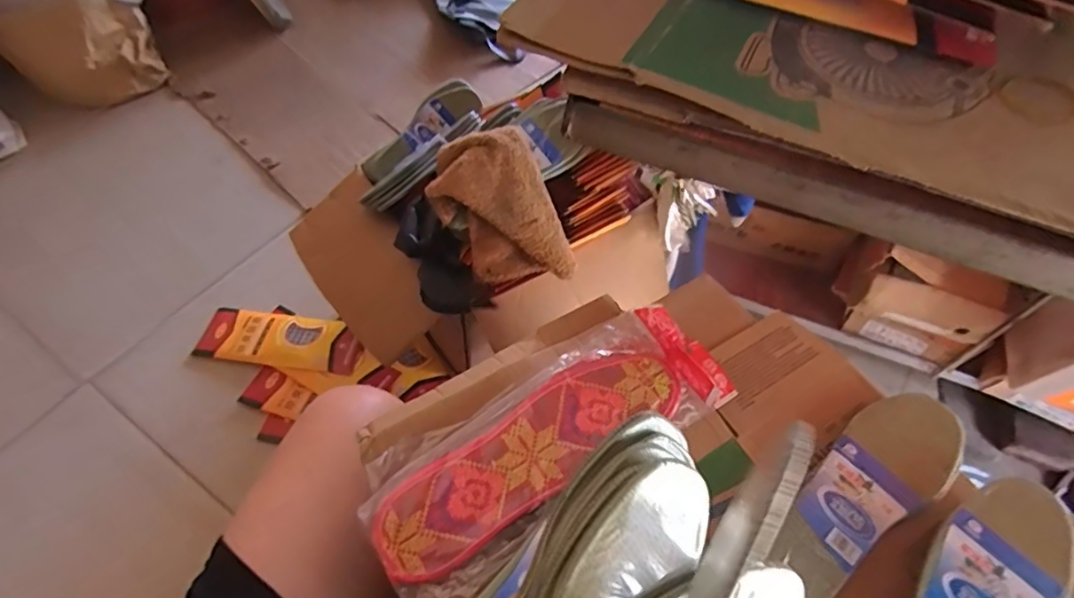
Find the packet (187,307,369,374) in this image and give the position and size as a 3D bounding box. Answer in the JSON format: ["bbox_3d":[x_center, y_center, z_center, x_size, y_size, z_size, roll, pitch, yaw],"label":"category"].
[{"bbox_3d":[-0.461,0.076,1.026,0.285,0.018,0.099,8,57,2],"label":"packet"}]

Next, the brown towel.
[{"bbox_3d":[-0.049,-0.106,0.708,0.136,0.047,0.198,-22,99,2],"label":"brown towel"}]

